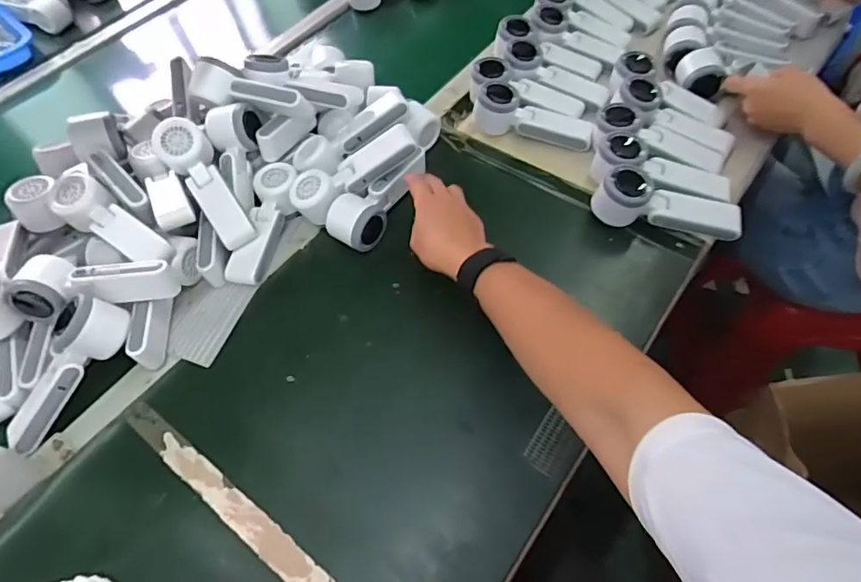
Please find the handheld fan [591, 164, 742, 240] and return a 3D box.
[{"bbox_3d":[0.278,-0.097,0.597,0.163,0.064,0.062,15,58,13],"label":"handheld fan"}]

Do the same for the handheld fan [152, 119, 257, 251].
[{"bbox_3d":[-0.272,-0.129,0.617,0.057,0.039,0.167,-32,95,-14],"label":"handheld fan"}]

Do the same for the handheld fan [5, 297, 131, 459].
[{"bbox_3d":[-0.383,0.083,0.523,0.065,0.045,0.165,27,85,16],"label":"handheld fan"}]

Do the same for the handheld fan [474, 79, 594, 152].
[{"bbox_3d":[0.143,-0.241,0.690,0.164,0.046,0.054,19,59,15],"label":"handheld fan"}]

